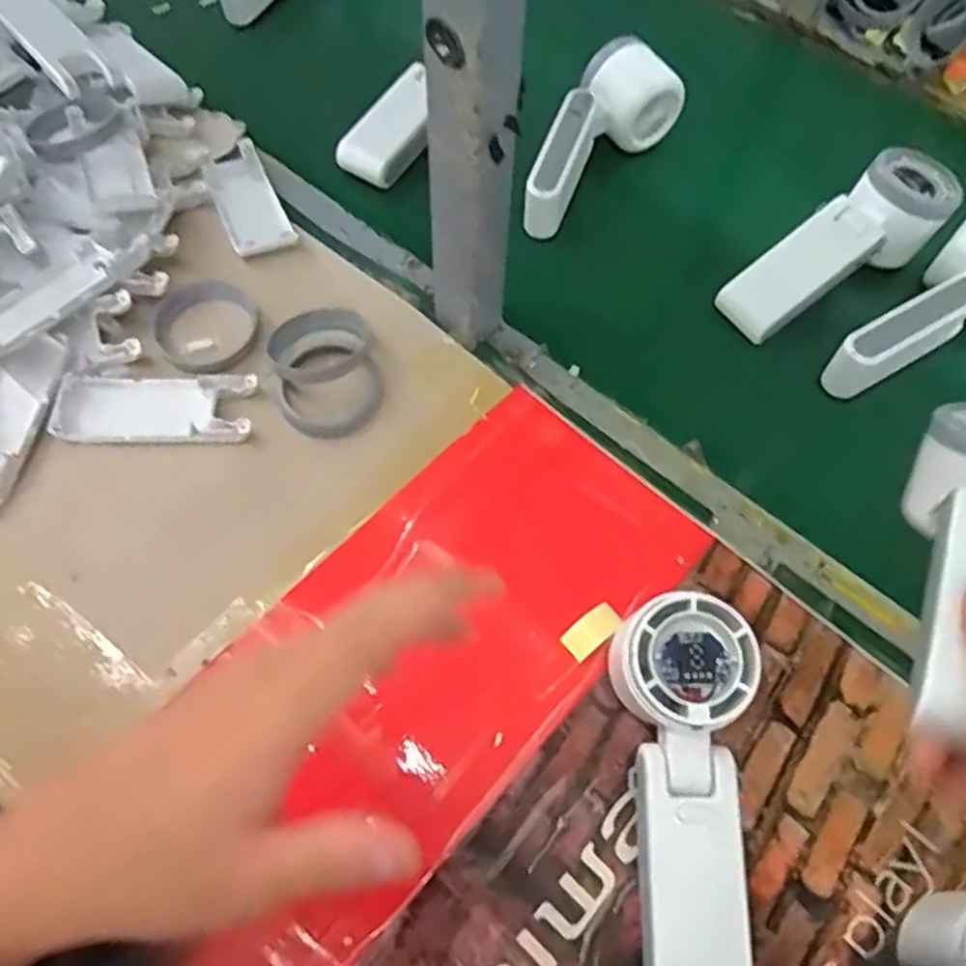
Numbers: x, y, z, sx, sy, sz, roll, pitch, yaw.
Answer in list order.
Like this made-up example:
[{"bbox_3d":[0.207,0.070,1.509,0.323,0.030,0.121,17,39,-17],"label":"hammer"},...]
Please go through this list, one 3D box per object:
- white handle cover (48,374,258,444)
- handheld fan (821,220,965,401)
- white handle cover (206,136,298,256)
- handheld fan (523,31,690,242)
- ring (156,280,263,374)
[{"bbox_3d":[-0.182,-0.044,0.415,0.104,0.009,0.043,-1,64,-2],"label":"white handle cover"},{"bbox_3d":[0.279,-0.104,0.454,0.146,0.055,0.055,-39,71,-18],"label":"handheld fan"},{"bbox_3d":[-0.157,-0.188,0.492,0.039,0.014,0.107,-23,67,-12],"label":"white handle cover"},{"bbox_3d":[0.072,-0.242,0.521,0.058,0.060,0.147,41,70,16],"label":"handheld fan"},{"bbox_3d":[-0.161,-0.092,0.441,0.059,0.015,0.059,1,64,-2],"label":"ring"}]

